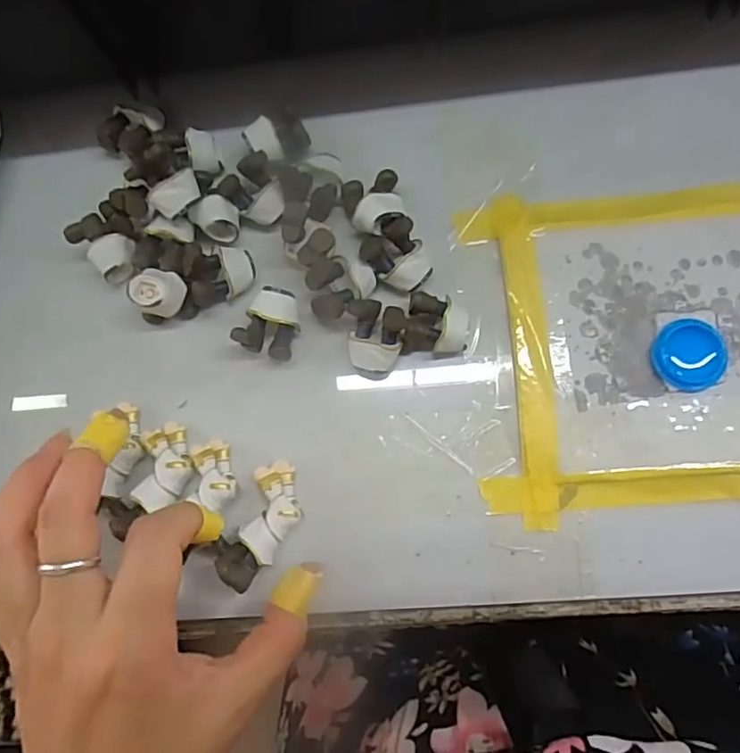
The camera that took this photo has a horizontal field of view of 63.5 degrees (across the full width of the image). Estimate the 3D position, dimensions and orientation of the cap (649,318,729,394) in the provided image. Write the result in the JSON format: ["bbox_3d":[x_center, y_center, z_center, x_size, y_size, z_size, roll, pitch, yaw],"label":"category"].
[{"bbox_3d":[0.134,-0.009,0.250,0.029,0.005,0.029,-1,81,5],"label":"cap"}]

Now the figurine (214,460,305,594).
[{"bbox_3d":[-0.043,0.060,0.242,0.022,0.012,0.052,23,66,4],"label":"figurine"}]

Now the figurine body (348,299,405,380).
[{"bbox_3d":[0.003,-0.016,0.260,0.023,0.014,0.034,-2,81,4],"label":"figurine body"}]

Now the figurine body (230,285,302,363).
[{"bbox_3d":[-0.043,-0.023,0.261,0.023,0.018,0.028,16,83,7],"label":"figurine body"}]

